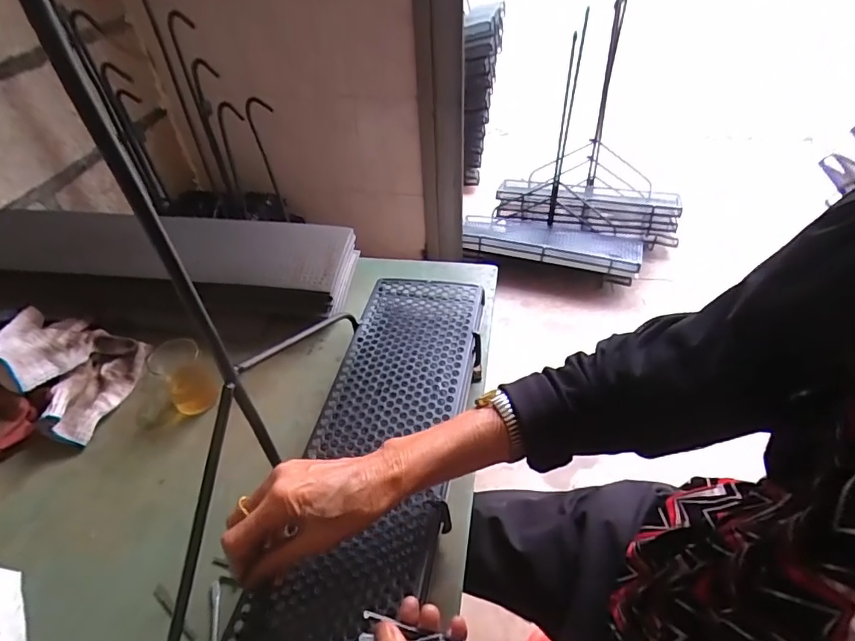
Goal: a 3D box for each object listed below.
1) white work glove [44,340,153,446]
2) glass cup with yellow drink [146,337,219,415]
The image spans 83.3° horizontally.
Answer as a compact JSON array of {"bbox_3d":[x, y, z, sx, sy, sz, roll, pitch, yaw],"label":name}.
[{"bbox_3d":[-0.428,0.085,0.622,0.077,0.042,0.149,-2,43,2],"label":"white work glove"},{"bbox_3d":[-0.295,0.072,0.587,0.055,0.097,0.059,-2,43,2],"label":"glass cup with yellow drink"}]

